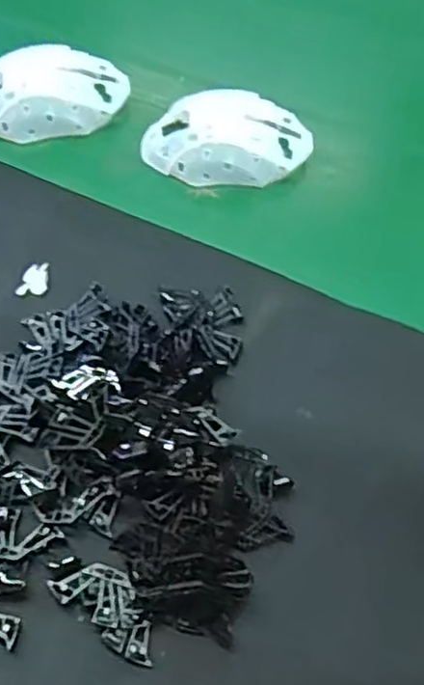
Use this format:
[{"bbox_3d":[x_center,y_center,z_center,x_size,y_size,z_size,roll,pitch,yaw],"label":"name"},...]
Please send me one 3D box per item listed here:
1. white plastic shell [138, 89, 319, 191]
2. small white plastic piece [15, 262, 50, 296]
[{"bbox_3d":[0.011,-0.144,0.455,0.113,0.031,0.057,2,64,-1],"label":"white plastic shell"},{"bbox_3d":[-0.110,-0.039,0.406,0.018,0.004,0.021,-1,64,-3],"label":"small white plastic piece"}]

